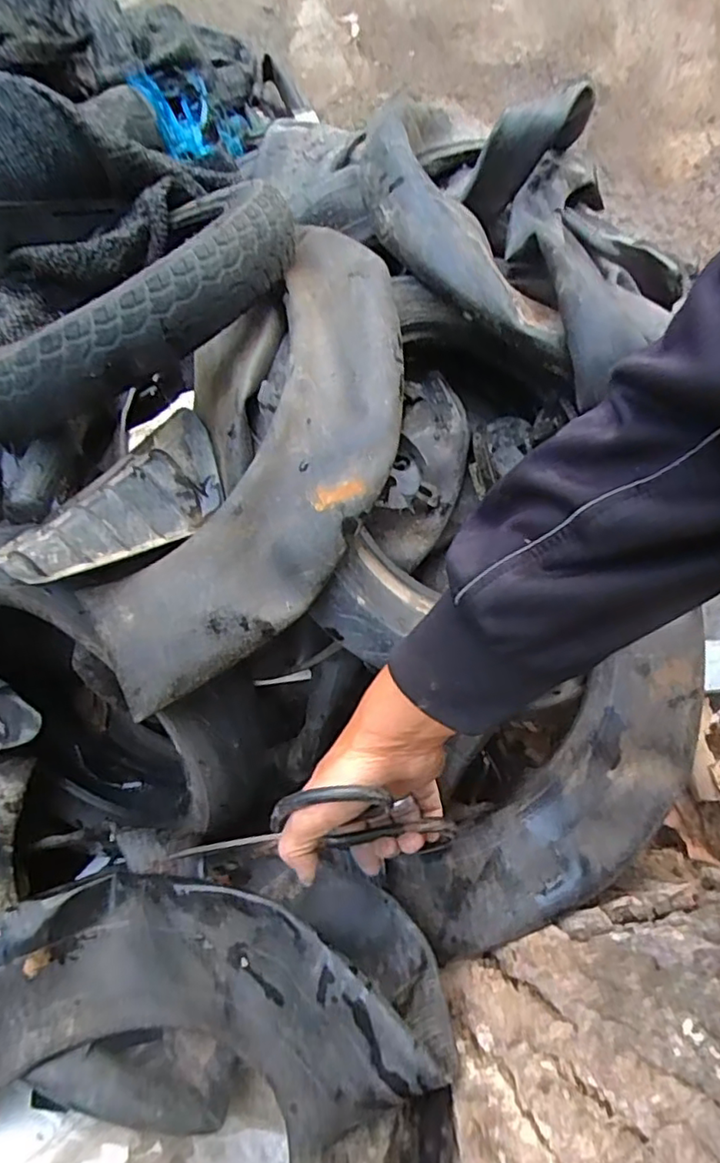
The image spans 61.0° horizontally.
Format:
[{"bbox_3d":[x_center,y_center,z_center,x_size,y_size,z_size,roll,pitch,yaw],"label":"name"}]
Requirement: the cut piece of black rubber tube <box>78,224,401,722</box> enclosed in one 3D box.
[{"bbox_3d":[-0.058,-0.108,0.478,0.164,0.049,0.443,23,78,6],"label":"cut piece of black rubber tube"}]

